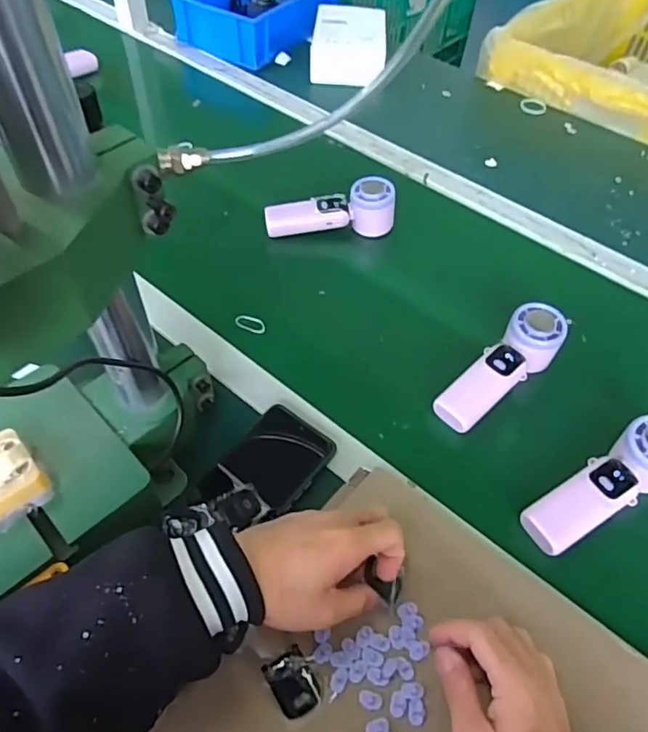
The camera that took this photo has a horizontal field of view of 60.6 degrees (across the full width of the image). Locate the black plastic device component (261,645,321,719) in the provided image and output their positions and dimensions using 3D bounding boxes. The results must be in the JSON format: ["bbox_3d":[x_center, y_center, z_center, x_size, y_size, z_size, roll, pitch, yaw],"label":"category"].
[{"bbox_3d":[-0.021,0.225,0.393,0.029,0.007,0.041,-29,81,-15],"label":"black plastic device component"}]

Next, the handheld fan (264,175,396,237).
[{"bbox_3d":[0.008,-0.199,0.705,0.160,0.061,0.047,-3,53,-4],"label":"handheld fan"}]

